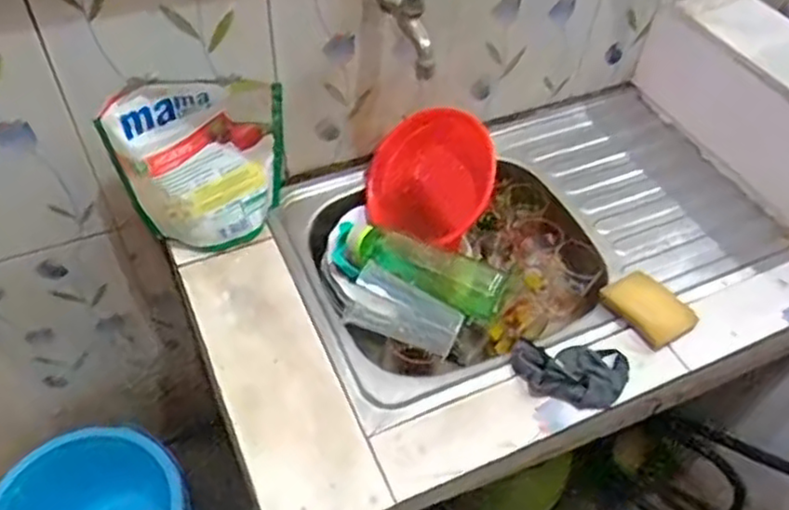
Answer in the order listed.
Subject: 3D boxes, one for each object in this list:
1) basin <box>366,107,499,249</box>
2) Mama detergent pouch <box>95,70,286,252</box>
[{"bbox_3d":[0.060,-0.122,1.016,0.170,0.215,0.070,31,38,6],"label":"basin"},{"bbox_3d":[-0.234,-0.106,0.857,0.194,0.230,0.077,-7,52,-9],"label":"Mama detergent pouch"}]

